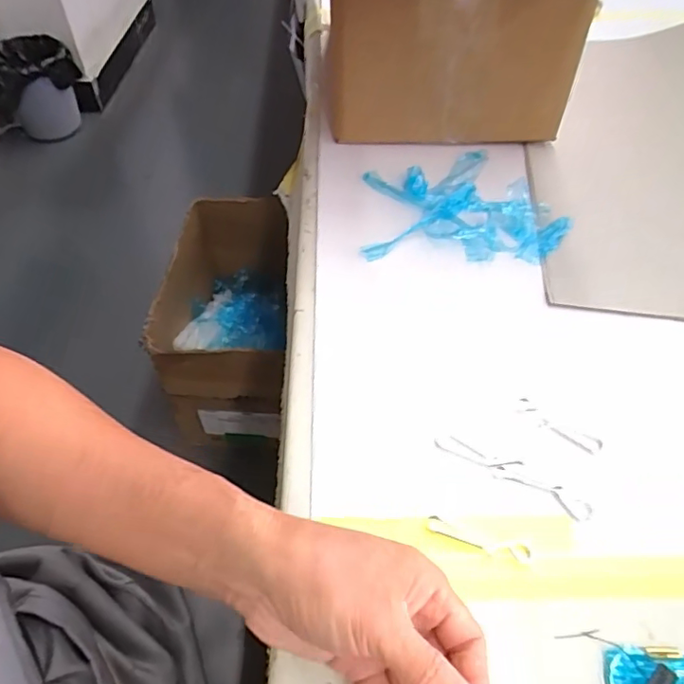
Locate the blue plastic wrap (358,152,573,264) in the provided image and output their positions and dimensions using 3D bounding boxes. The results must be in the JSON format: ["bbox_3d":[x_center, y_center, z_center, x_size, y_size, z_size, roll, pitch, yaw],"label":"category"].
[{"bbox_3d":[0.118,-0.150,0.552,0.185,0.031,0.170,2,50,1],"label":"blue plastic wrap"}]

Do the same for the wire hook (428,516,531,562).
[{"bbox_3d":[0.084,0.122,0.340,0.062,0.006,0.010,14,51,11],"label":"wire hook"}]

